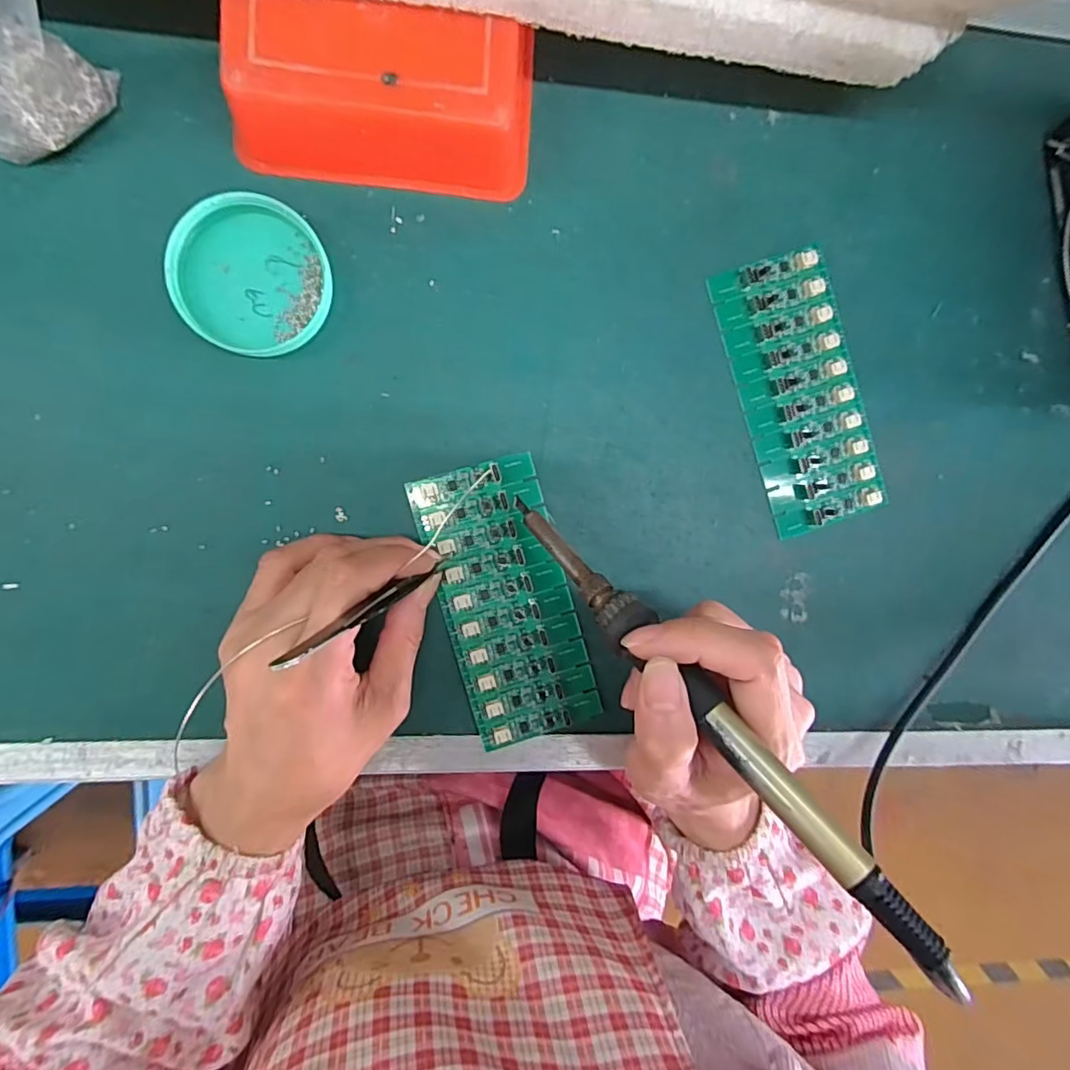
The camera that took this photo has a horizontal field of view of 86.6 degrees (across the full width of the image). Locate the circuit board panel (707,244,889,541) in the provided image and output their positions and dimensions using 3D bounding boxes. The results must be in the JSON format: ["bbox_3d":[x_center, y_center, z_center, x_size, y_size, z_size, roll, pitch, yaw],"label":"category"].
[{"bbox_3d":[0.139,-0.073,0.293,0.064,0.006,0.138,-20,97,-4],"label":"circuit board panel"}]

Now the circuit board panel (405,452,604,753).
[{"bbox_3d":[-0.013,0.033,0.283,0.062,0.006,0.137,-17,94,-5],"label":"circuit board panel"}]

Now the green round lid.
[{"bbox_3d":[-0.128,-0.117,0.256,0.064,0.013,0.067,-1,96,-6],"label":"green round lid"}]

